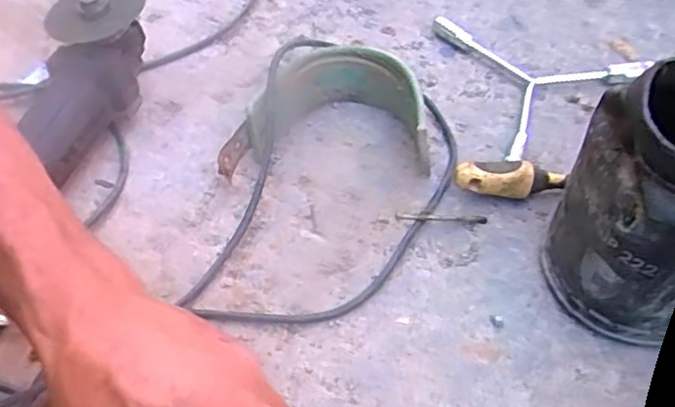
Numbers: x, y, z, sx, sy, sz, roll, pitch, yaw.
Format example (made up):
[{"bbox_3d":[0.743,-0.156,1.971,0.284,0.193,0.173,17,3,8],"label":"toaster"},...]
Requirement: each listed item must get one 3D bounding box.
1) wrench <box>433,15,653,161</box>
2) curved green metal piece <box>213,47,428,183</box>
[{"bbox_3d":[0.182,-0.148,0.710,0.208,0.022,0.207,-29,56,-25],"label":"wrench"},{"bbox_3d":[-0.014,-0.085,0.618,0.180,0.073,0.114,-3,49,-5],"label":"curved green metal piece"}]

